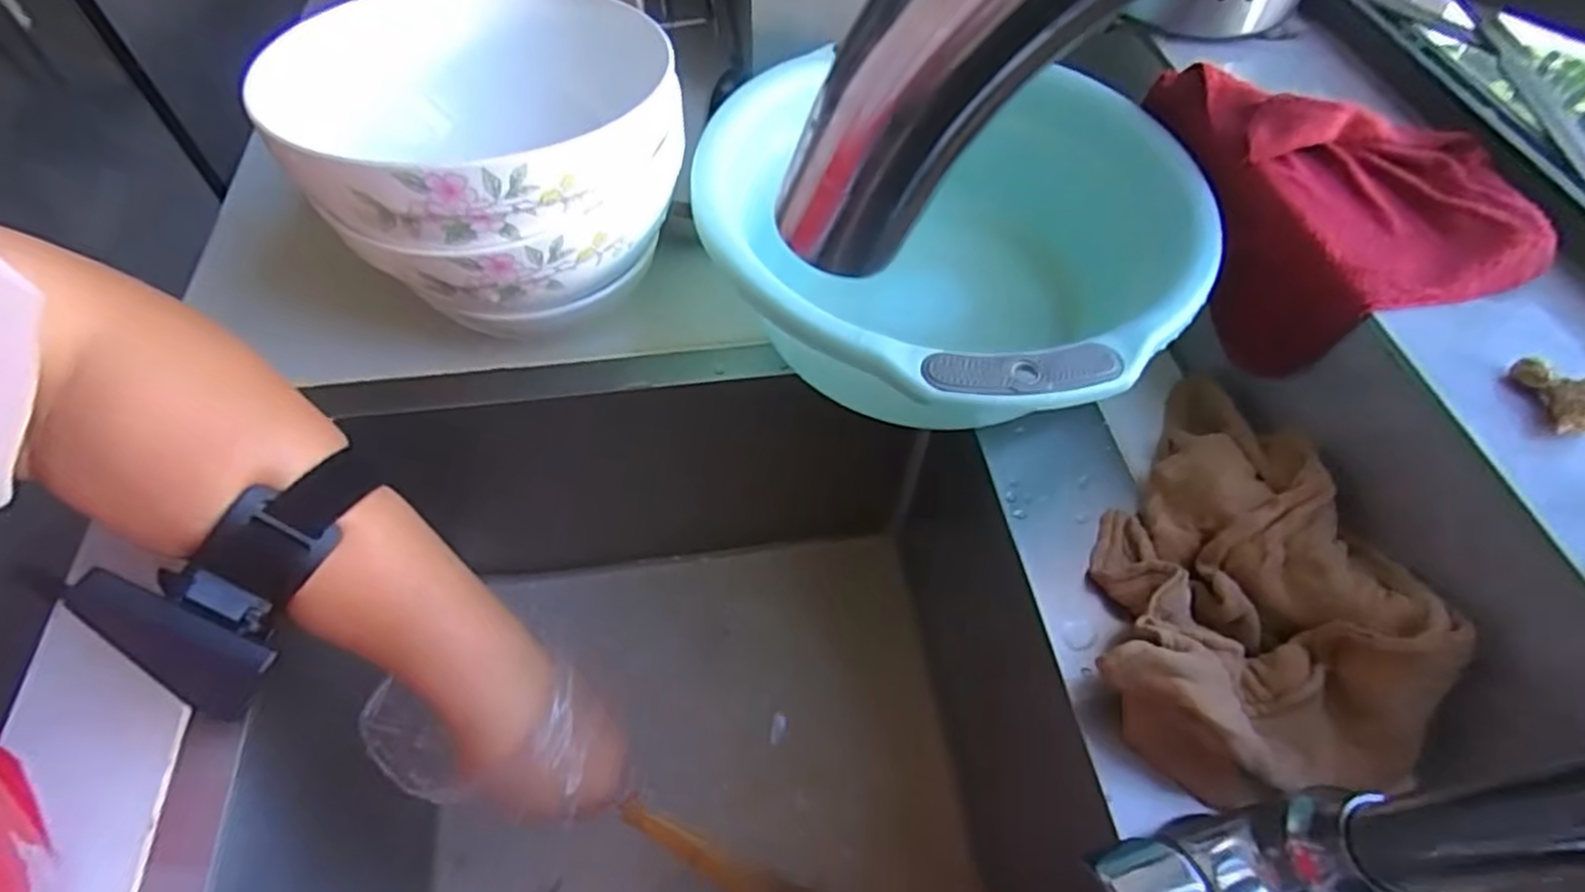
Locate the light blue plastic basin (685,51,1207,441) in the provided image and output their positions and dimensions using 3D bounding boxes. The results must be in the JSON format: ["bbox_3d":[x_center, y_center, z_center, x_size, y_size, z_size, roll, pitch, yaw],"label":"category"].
[{"bbox_3d":[0.089,-0.092,0.410,0.235,0.097,0.232,1,56,-1],"label":"light blue plastic basin"}]

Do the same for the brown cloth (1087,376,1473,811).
[{"bbox_3d":[0.206,0.049,0.335,0.112,0.068,0.202,19,57,11],"label":"brown cloth"}]

